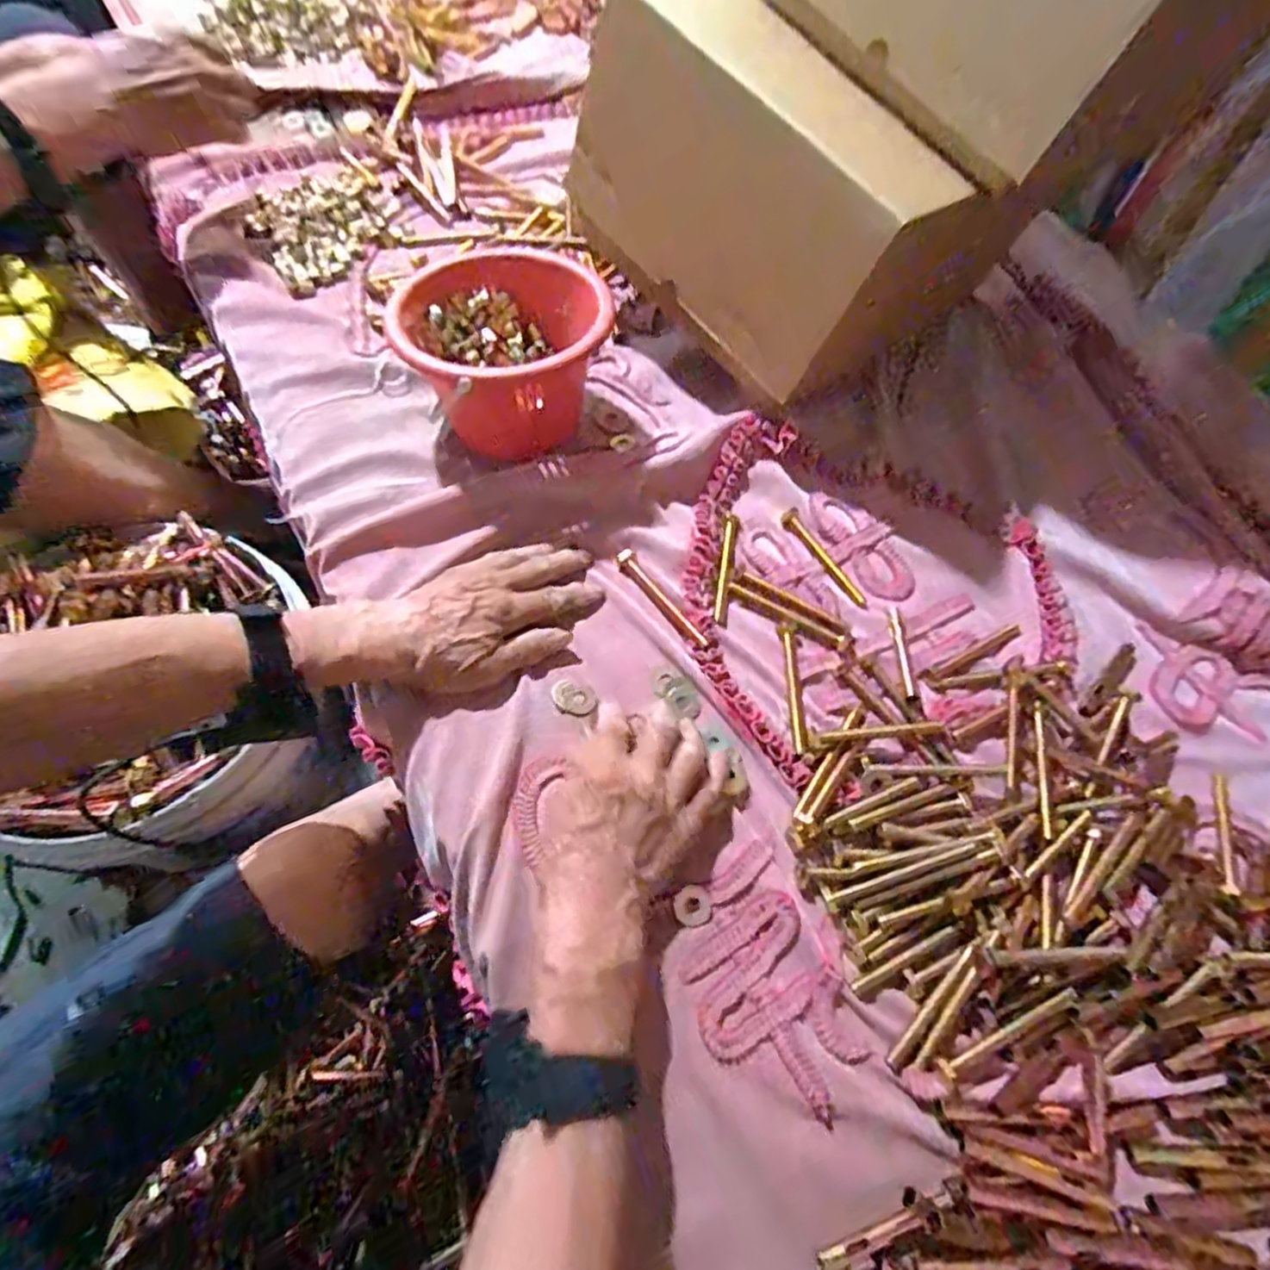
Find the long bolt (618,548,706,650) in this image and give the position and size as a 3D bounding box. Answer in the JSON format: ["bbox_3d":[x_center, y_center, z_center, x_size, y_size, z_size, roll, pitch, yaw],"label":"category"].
[{"bbox_3d":[0.022,-0.028,0.538,0.014,0.012,0.103,-35,71,-17],"label":"long bolt"}]

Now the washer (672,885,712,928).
[{"bbox_3d":[0.038,0.176,0.436,0.024,0.004,0.022,1,64,-2],"label":"washer"}]

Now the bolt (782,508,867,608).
[{"bbox_3d":[0.160,-0.064,0.573,0.015,0.008,0.108,-25,68,-14],"label":"bolt"}]

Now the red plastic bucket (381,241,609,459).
[{"bbox_3d":[-0.109,-0.242,0.569,0.160,0.105,0.157,2,62,-4],"label":"red plastic bucket"}]

